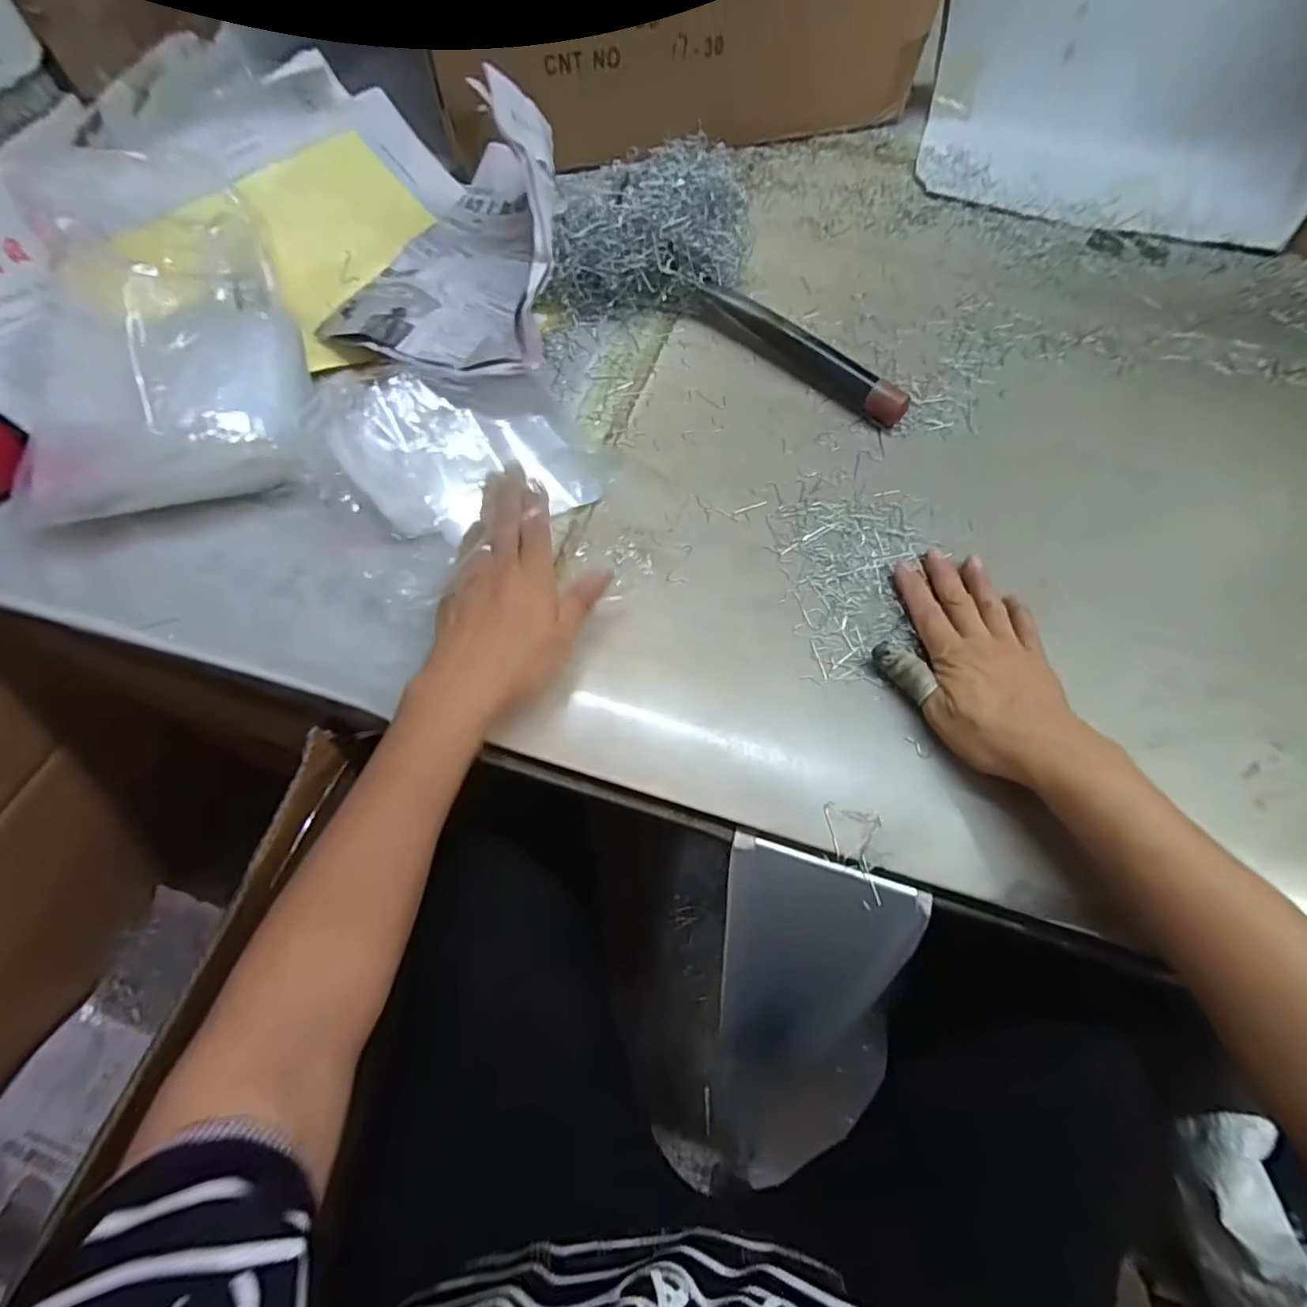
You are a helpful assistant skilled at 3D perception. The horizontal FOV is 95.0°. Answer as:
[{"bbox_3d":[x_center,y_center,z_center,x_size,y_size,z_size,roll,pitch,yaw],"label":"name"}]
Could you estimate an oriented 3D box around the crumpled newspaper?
[{"bbox_3d":[-0.171,-0.348,0.492,0.179,0.142,0.264,-5,65,-4],"label":"crumpled newspaper"}]

